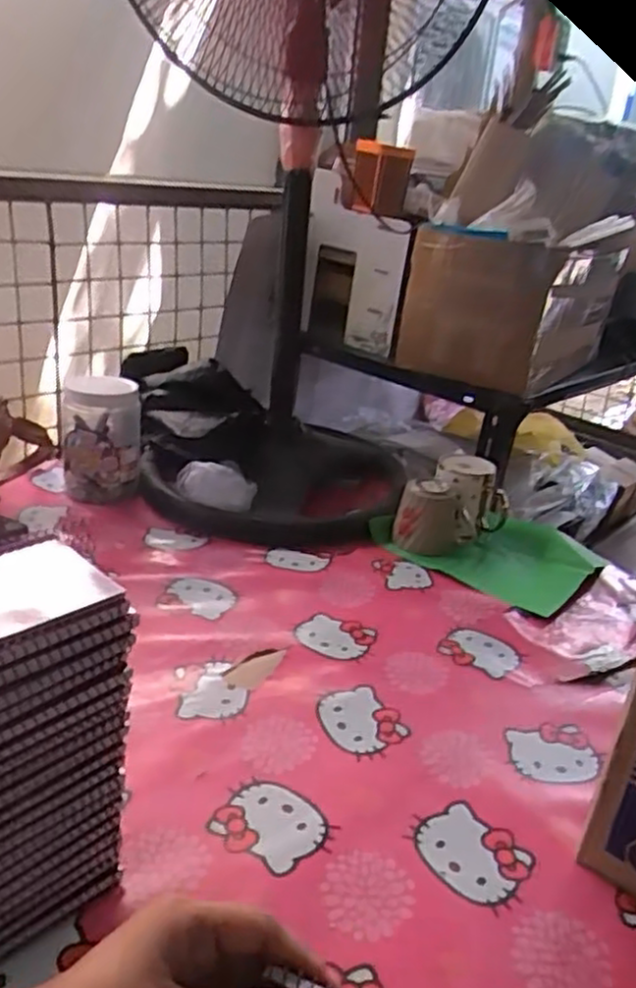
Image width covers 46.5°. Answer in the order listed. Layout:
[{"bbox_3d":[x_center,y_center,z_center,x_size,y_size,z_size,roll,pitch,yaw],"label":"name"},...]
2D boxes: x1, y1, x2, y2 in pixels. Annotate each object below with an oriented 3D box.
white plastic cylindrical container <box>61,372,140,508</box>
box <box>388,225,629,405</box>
[{"bbox_3d":[-0.301,-0.074,1.030,0.102,0.156,0.102,-1,25,-14],"label":"white plastic cylindrical container"},{"bbox_3d":[0.297,-0.306,1.196,0.243,0.208,0.298,22,29,32],"label":"box"}]

